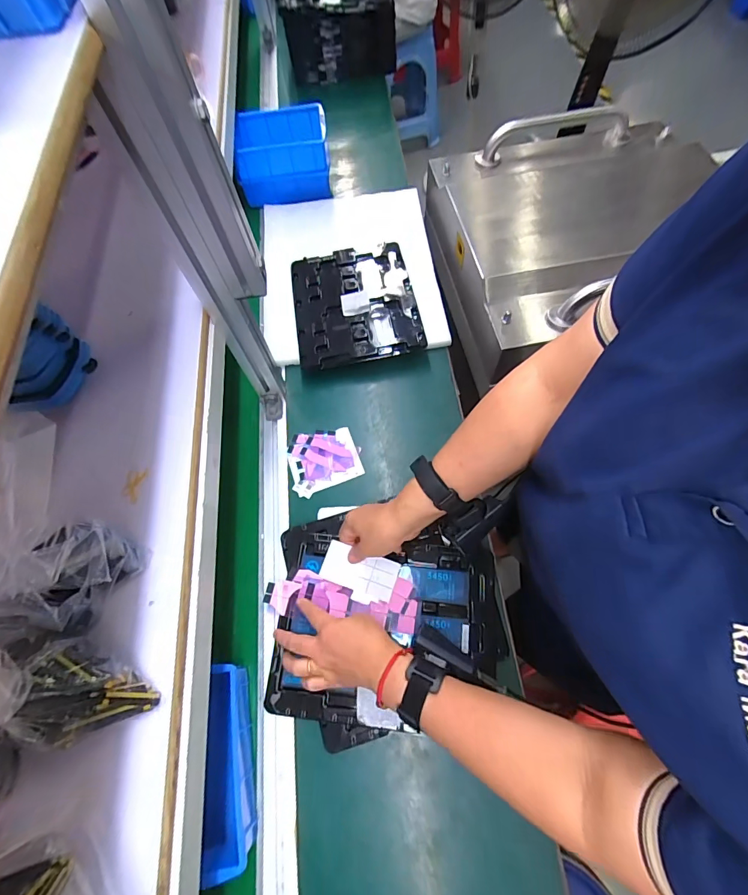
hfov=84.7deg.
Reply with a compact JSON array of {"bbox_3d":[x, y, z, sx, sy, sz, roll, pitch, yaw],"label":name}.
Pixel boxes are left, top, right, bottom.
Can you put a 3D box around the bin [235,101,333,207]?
[{"bbox_3d":[-0.196,-0.633,0.905,0.204,0.135,0.126,-13,66,-2],"label":"bin"}]

